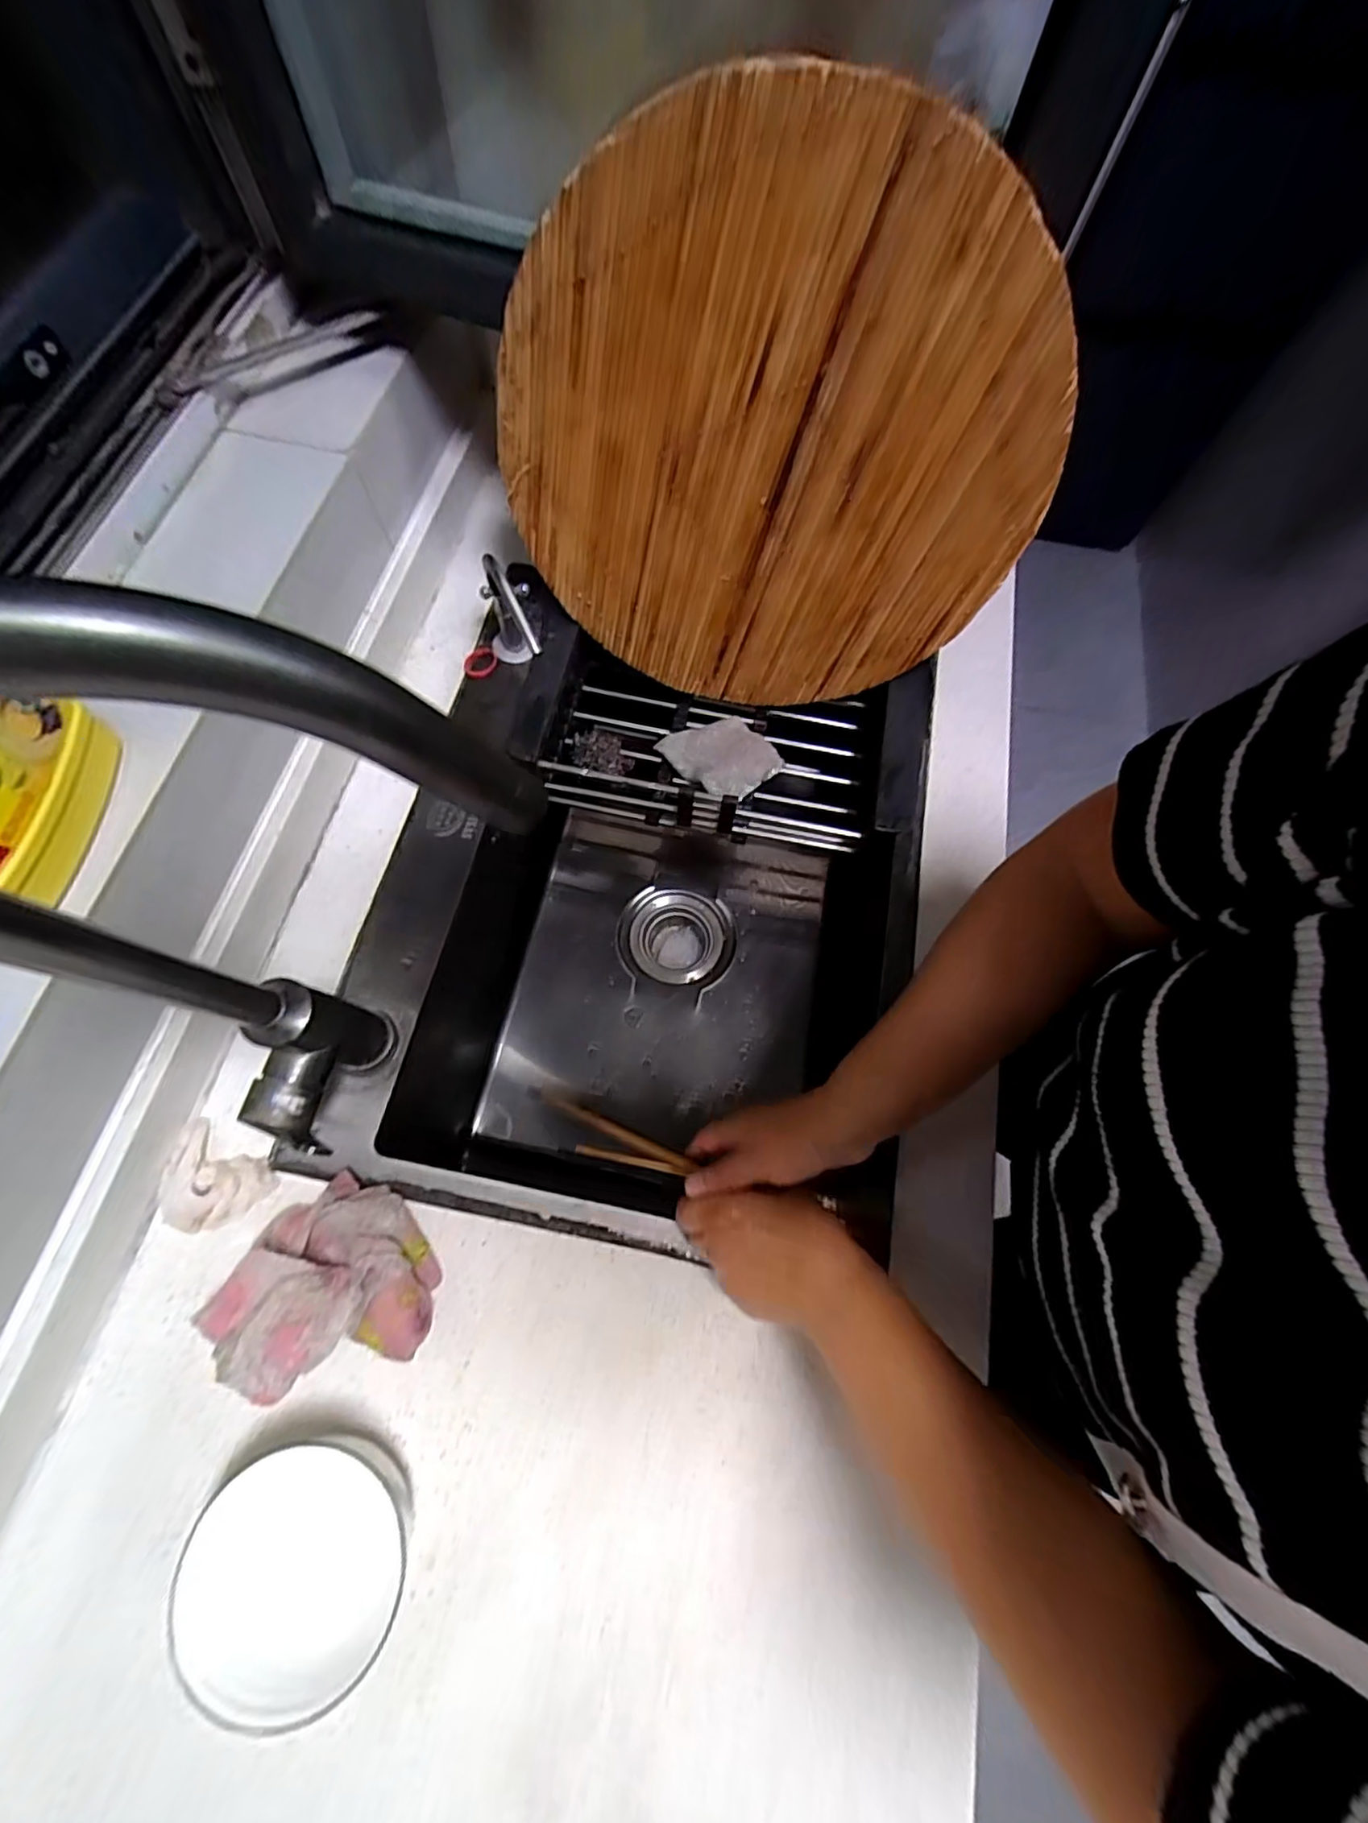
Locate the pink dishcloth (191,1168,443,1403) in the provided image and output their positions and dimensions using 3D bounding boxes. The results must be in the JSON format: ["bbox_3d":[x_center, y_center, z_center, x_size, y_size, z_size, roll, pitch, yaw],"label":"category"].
[{"bbox_3d":[-0.232,0.240,0.406,0.113,0.063,0.116,0,70,1],"label":"pink dishcloth"}]

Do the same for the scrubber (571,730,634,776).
[{"bbox_3d":[-0.085,-0.163,0.664,0.058,0.029,0.050,1,70,-3],"label":"scrubber"}]

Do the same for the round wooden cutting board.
[{"bbox_3d":[0.059,-0.327,0.498,0.397,0.399,0.027,11,63,3],"label":"round wooden cutting board"}]

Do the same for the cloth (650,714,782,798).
[{"bbox_3d":[0.037,-0.166,0.671,0.107,0.028,0.081,43,73,11],"label":"cloth"}]

